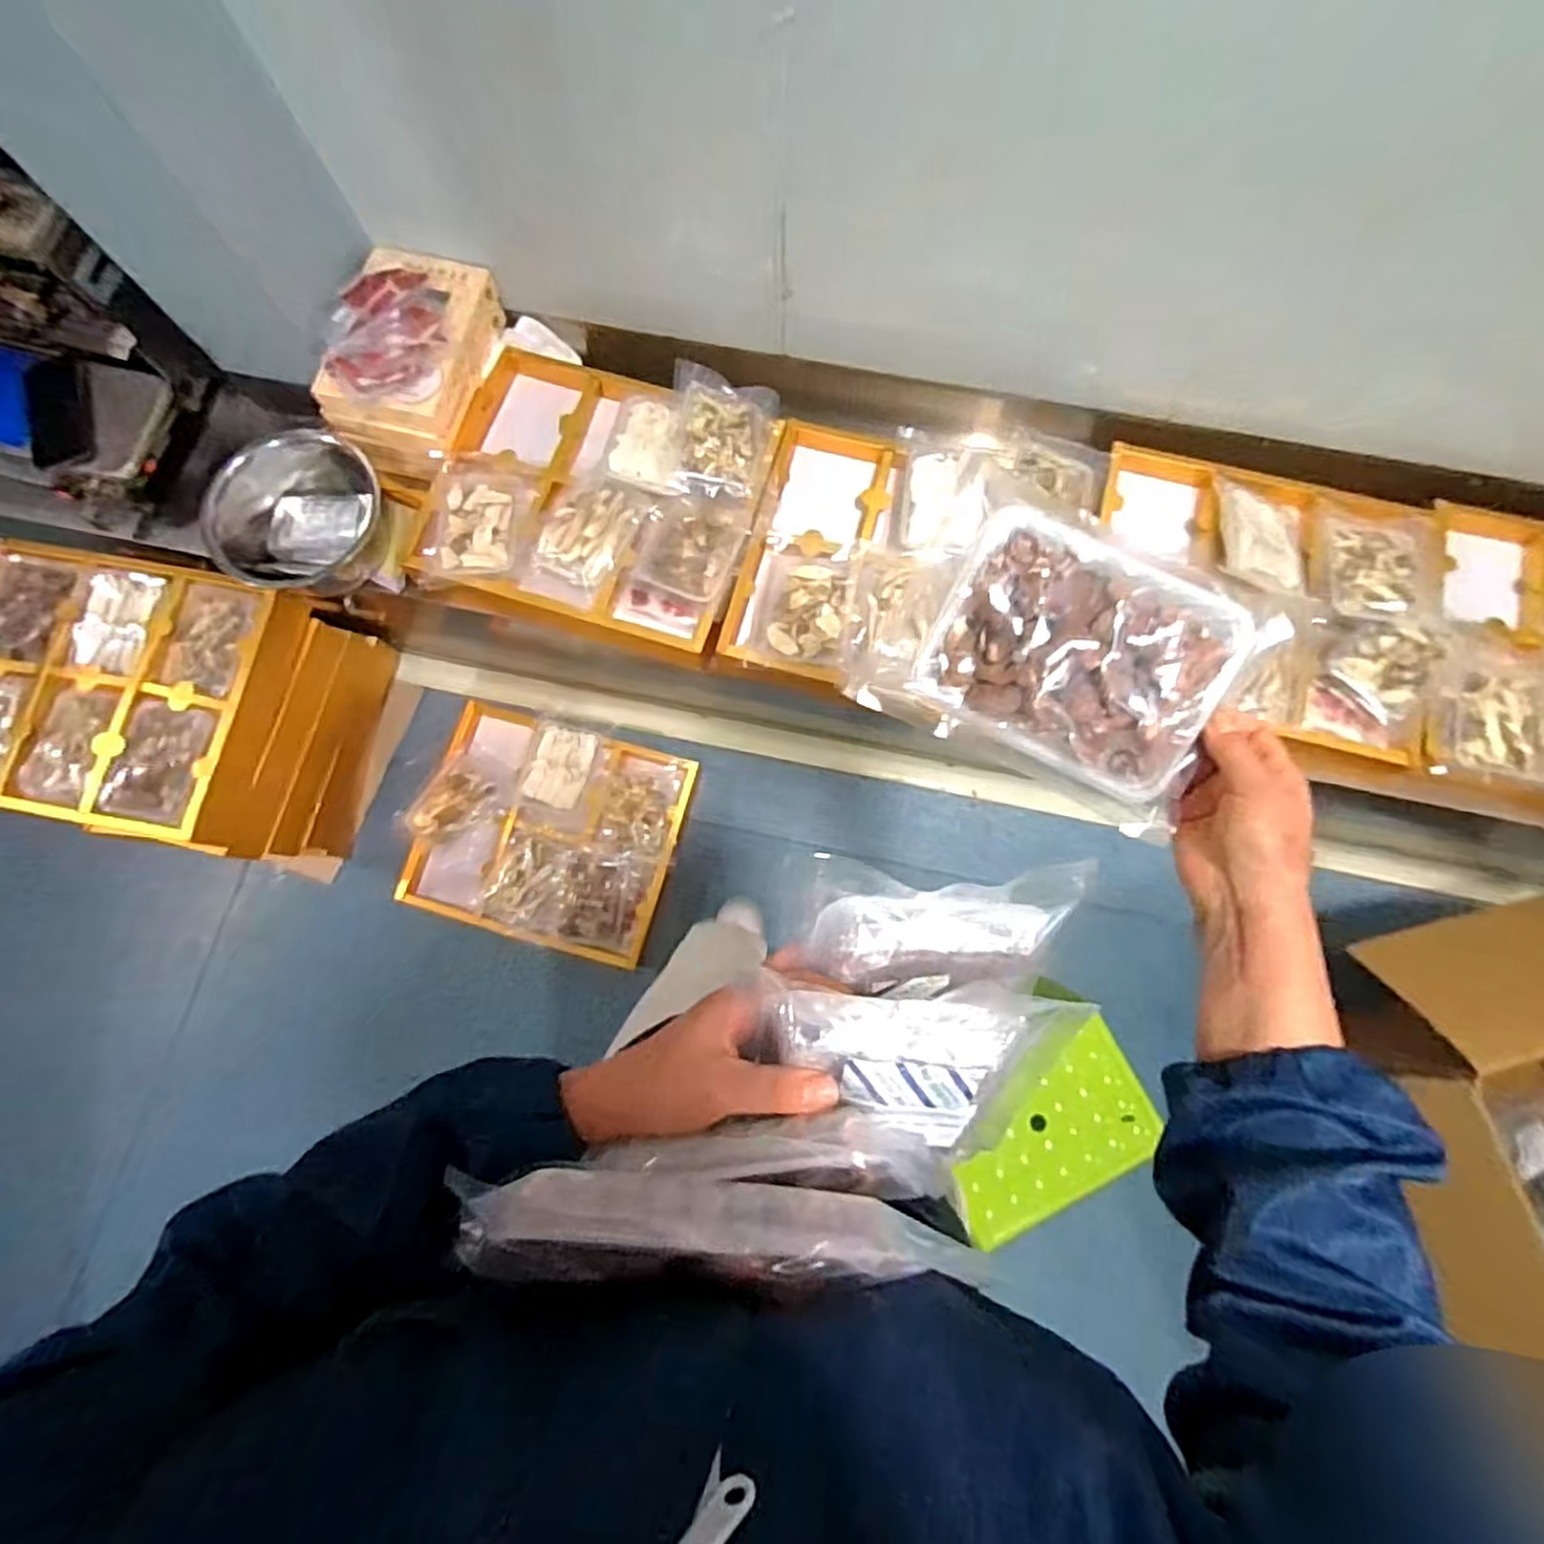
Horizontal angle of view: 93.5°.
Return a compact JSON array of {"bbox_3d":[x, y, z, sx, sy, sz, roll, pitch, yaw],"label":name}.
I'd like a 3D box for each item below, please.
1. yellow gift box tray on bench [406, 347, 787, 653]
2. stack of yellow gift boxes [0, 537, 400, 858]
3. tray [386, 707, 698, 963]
[{"bbox_3d":[-0.245,-0.407,1.041,0.455,0.082,0.394,13,77,4],"label":"yellow gift box tray on bench"},{"bbox_3d":[-0.955,-0.093,1.191,0.444,0.366,0.395,12,77,3],"label":"stack of yellow gift boxes"},{"bbox_3d":[-0.397,0.102,1.308,0.444,0.103,0.384,16,78,4],"label":"tray"}]

